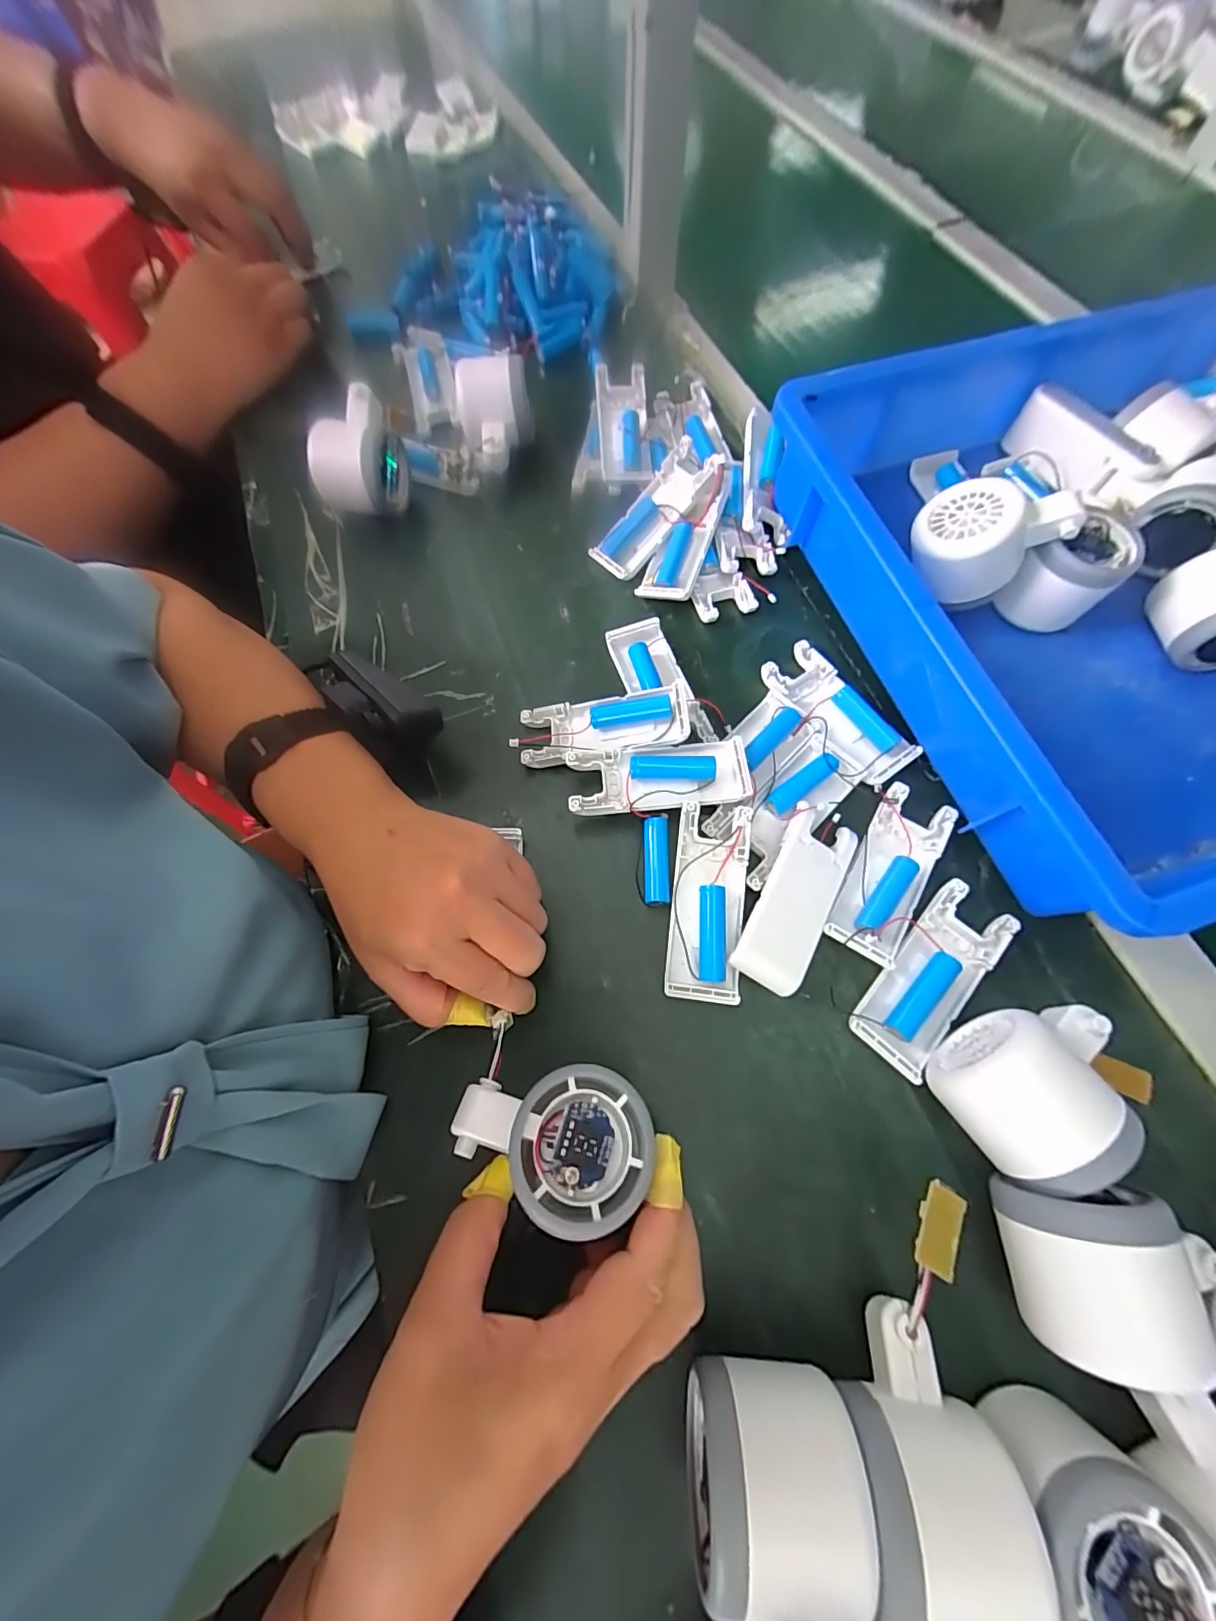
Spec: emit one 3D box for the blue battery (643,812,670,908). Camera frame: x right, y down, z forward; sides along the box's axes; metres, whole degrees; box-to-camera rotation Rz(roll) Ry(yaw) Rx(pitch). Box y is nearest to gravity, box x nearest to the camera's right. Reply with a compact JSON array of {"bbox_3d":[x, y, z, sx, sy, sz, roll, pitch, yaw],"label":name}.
[{"bbox_3d":[0.028,0.030,0.302,0.015,0.014,0.054,1,69,2],"label":"blue battery"}]

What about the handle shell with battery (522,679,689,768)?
[{"bbox_3d":[-0.003,-0.053,0.324,0.102,0.029,0.038,-4,69,0],"label":"handle shell with battery"}]

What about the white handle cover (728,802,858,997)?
[{"bbox_3d":[0.104,0.048,0.288,0.040,0.014,0.101,30,75,-1],"label":"white handle cover"}]

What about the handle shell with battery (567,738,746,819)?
[{"bbox_3d":[0.031,-0.020,0.307,0.106,0.019,0.041,-4,69,0],"label":"handle shell with battery"}]

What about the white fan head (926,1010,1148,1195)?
[{"bbox_3d":[0.195,0.121,0.232,0.079,0.059,0.054,-32,71,-10],"label":"white fan head"}]

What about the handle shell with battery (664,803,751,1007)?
[{"bbox_3d":[0.055,0.051,0.285,0.039,0.026,0.101,6,69,4],"label":"handle shell with battery"}]

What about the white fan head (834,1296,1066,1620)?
[{"bbox_3d":[0.117,0.241,0.193,0.057,0.052,0.082,4,69,3],"label":"white fan head"}]

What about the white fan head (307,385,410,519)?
[{"bbox_3d":[-0.190,-0.270,0.400,0.057,0.057,0.069,8,69,5],"label":"white fan head"}]

